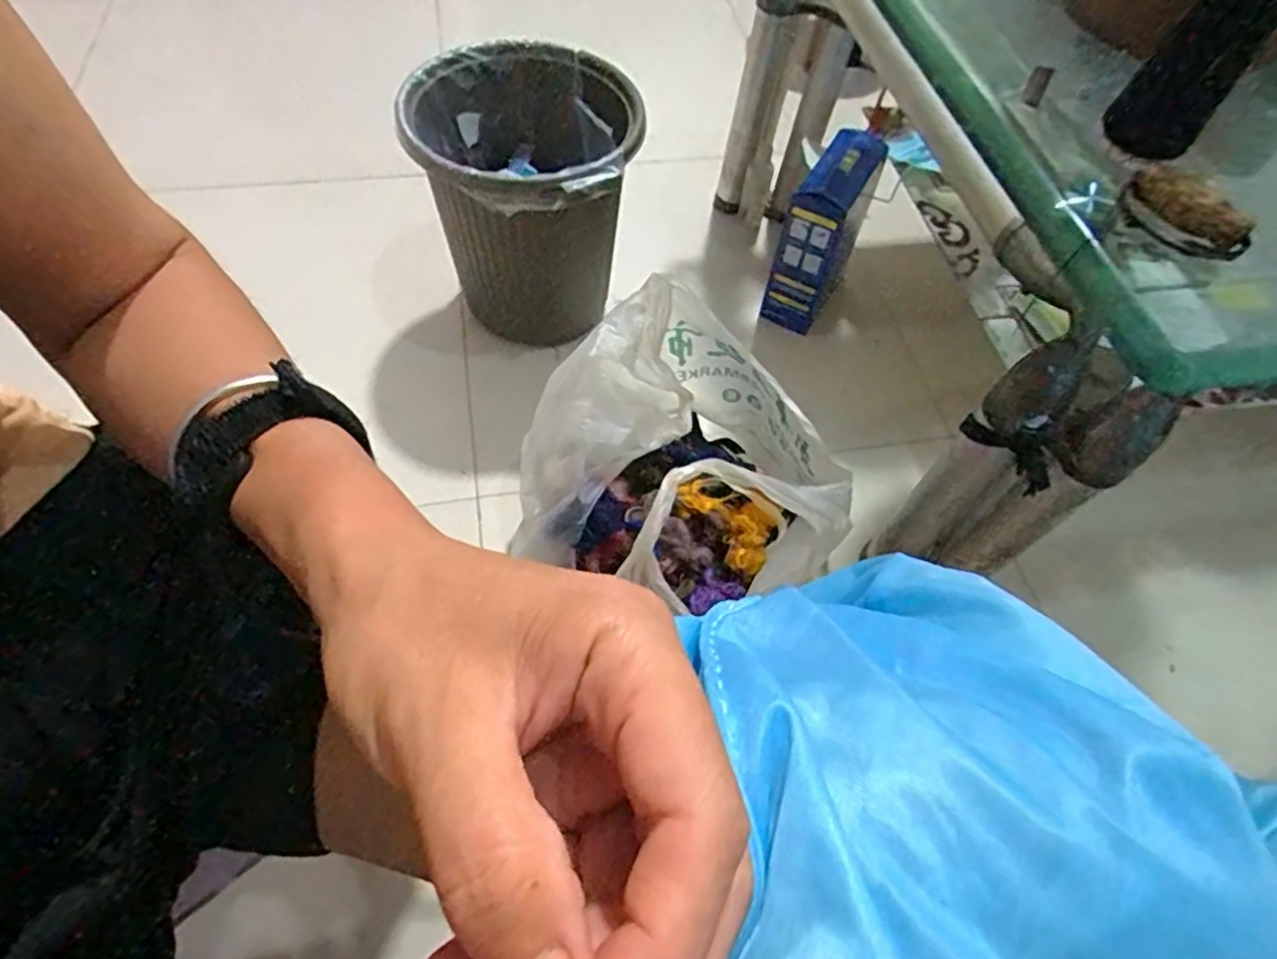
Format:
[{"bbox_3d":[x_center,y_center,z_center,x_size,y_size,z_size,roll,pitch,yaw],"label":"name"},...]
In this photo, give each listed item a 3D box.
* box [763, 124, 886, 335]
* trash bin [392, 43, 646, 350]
[{"bbox_3d":[0.237,-0.317,0.885,0.075,0.218,0.148,28,61,12],"label":"box"},{"bbox_3d":[-0.134,-0.318,0.815,0.240,0.265,0.239,8,59,1],"label":"trash bin"}]

